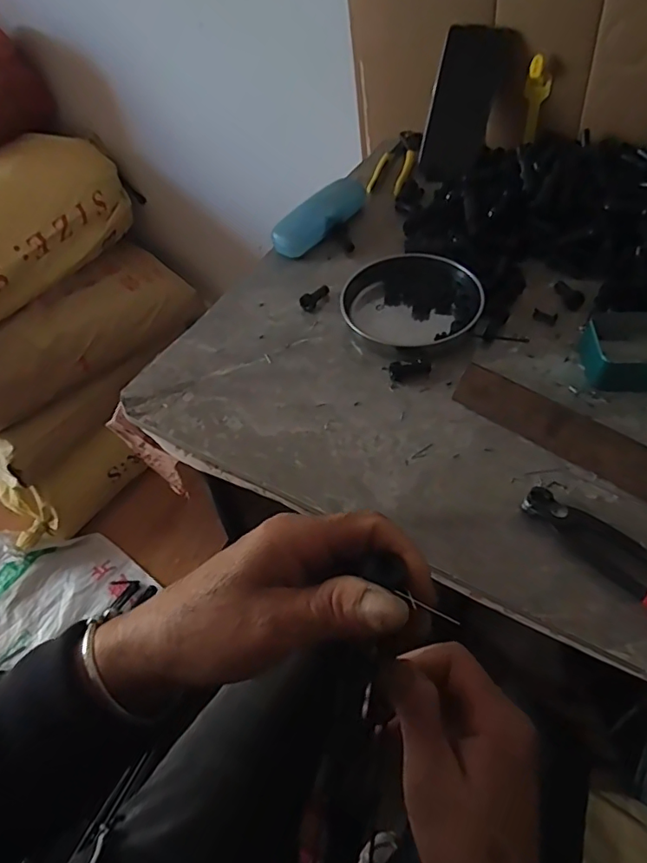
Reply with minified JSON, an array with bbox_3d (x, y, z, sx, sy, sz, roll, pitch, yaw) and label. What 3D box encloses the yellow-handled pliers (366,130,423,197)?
[{"bbox_3d":[0.103,-0.375,0.738,0.051,0.025,0.152,15,56,16],"label":"yellow-handled pliers"}]

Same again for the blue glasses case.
[{"bbox_3d":[-0.002,-0.264,0.648,0.040,0.032,0.146,32,61,25],"label":"blue glasses case"}]

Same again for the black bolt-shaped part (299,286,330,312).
[{"bbox_3d":[-0.009,-0.149,0.581,0.017,0.012,0.041,24,58,21],"label":"black bolt-shaped part"}]

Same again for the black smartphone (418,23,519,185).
[{"bbox_3d":[0.181,-0.423,0.702,0.082,0.174,0.010,25,35,16],"label":"black smartphone"}]

